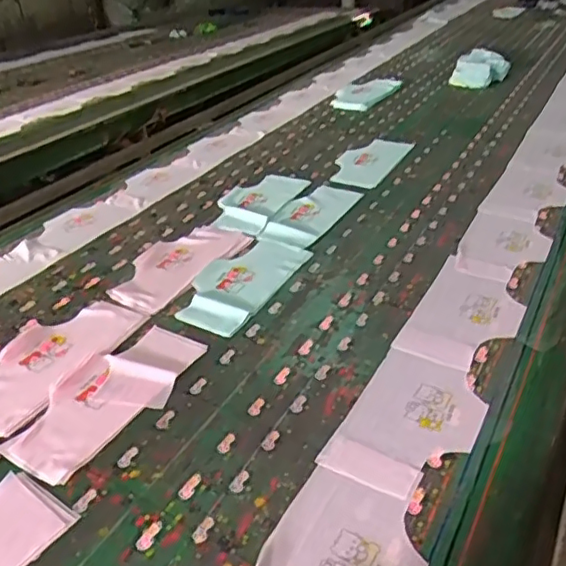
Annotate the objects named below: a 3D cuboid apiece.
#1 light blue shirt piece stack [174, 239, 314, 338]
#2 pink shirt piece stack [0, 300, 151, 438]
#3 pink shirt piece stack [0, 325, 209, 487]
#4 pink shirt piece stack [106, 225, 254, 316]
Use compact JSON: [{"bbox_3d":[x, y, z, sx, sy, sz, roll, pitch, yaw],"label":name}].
[{"bbox_3d":[-0.072,-0.011,1.118,0.157,0.020,0.310,15,33,22],"label":"light blue shirt piece stack"},{"bbox_3d":[-0.374,0.116,0.942,0.160,0.011,0.305,15,37,24],"label":"pink shirt piece stack"},{"bbox_3d":[-0.258,0.160,0.873,0.160,0.007,0.310,20,40,29],"label":"pink shirt piece stack"},{"bbox_3d":[-0.204,-0.048,1.175,0.167,0.014,0.323,17,38,25],"label":"pink shirt piece stack"}]

